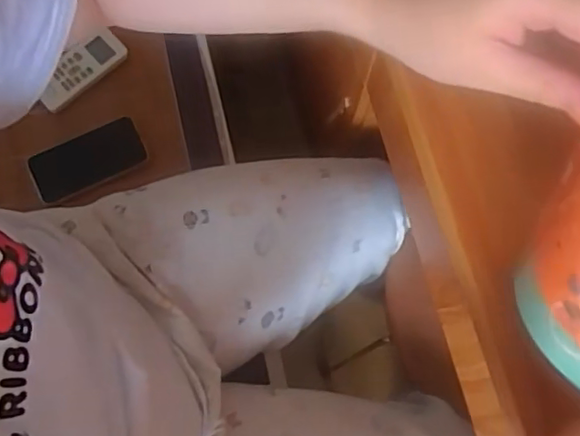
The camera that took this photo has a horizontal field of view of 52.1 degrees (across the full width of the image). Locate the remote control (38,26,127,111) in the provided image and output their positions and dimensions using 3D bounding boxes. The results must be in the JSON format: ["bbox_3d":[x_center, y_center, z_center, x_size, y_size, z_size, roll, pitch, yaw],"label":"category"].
[{"bbox_3d":[-0.288,-0.204,0.810,0.132,0.015,0.056,-43,89,-12],"label":"remote control"}]

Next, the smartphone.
[{"bbox_3d":[-0.265,-0.075,0.781,0.145,0.011,0.072,-26,75,-10],"label":"smartphone"}]

